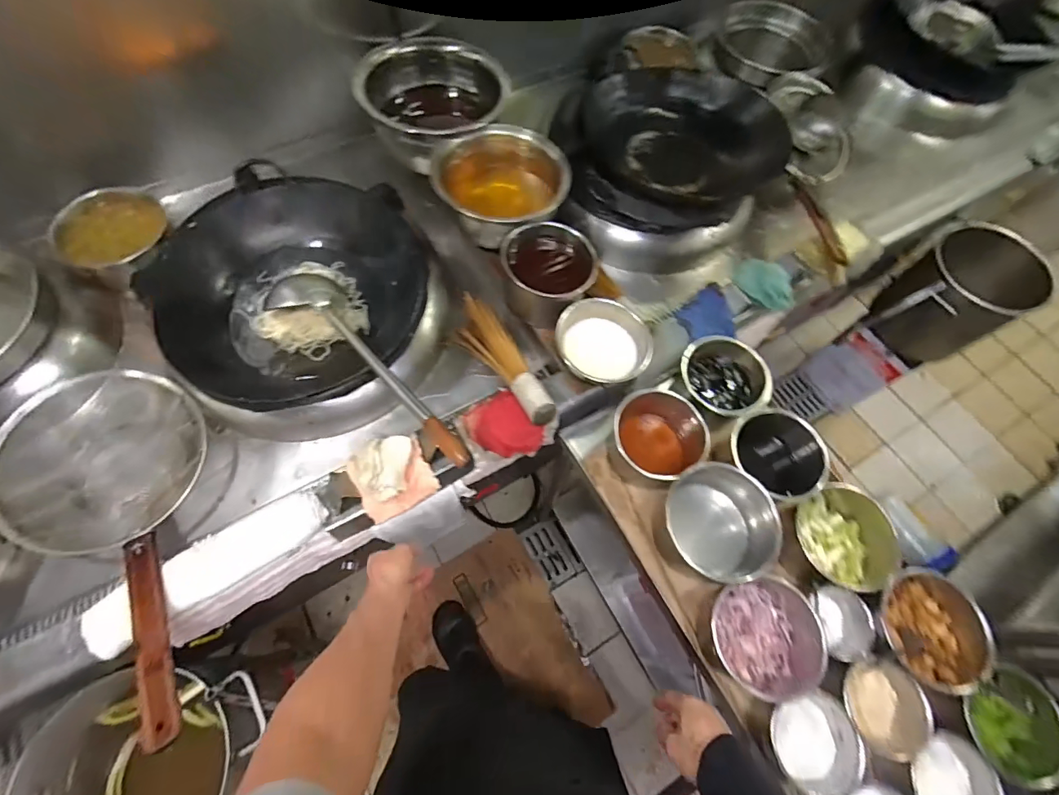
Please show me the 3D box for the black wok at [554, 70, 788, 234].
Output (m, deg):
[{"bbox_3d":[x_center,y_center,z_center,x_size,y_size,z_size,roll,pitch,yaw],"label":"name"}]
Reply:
[{"bbox_3d":[0.297,-0.614,1.056,0.470,0.176,0.487,1,65,-3],"label":"black wok"}]

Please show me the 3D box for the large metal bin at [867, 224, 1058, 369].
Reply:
[{"bbox_3d":[1.286,-0.297,1.442,0.294,0.357,0.298,-31,71,-16],"label":"large metal bin"}]

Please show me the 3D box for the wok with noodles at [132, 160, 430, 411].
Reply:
[{"bbox_3d":[-0.407,-0.197,0.828,0.406,0.133,0.458,9,65,1],"label":"wok with noodles"}]

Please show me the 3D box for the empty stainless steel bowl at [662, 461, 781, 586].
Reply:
[{"bbox_3d":[0.293,0.206,0.745,0.170,0.114,0.164,1,65,-3],"label":"empty stainless steel bowl"}]

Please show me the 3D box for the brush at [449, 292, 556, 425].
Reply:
[{"bbox_3d":[-0.043,-0.072,0.868,0.096,0.115,0.303,-36,72,-18],"label":"brush"}]

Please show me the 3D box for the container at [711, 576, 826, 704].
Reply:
[{"bbox_3d":[0.339,0.353,0.686,0.139,0.080,0.156,4,65,-2],"label":"container"}]

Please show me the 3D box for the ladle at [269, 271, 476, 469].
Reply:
[{"bbox_3d":[-0.274,-0.045,0.743,0.117,0.103,0.483,-34,72,-17],"label":"ladle"}]

